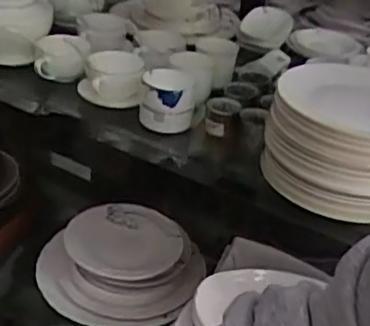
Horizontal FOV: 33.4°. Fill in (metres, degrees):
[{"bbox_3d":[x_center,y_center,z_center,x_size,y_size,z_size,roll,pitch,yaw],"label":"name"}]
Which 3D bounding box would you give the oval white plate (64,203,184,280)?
[{"bbox_3d":[-0.104,0.131,1.058,0.190,0.027,0.167,2,31,-6],"label":"oval white plate"}]

